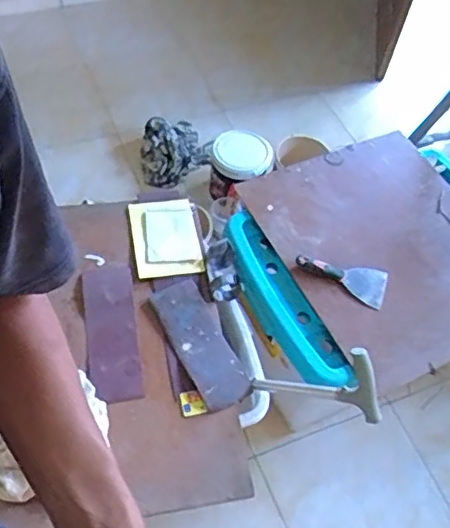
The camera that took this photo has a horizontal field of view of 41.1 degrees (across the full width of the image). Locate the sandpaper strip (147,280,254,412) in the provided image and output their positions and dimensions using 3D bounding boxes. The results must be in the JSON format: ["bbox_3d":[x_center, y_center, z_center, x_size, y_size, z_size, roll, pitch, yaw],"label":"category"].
[{"bbox_3d":[-0.051,0.159,1.205,0.101,0.017,0.279,-23,60,-18],"label":"sandpaper strip"}]

